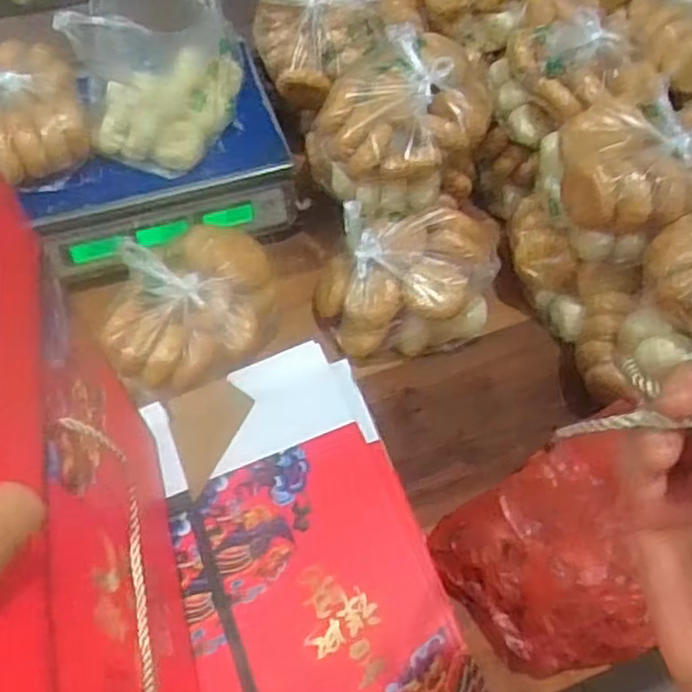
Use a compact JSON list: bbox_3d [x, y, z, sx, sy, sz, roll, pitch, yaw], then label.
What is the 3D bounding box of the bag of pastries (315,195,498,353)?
[{"bbox_3d":[0.061,-0.061,0.796,0.189,0.120,0.136,13,60,6],"label":"bag of pastries"}]

